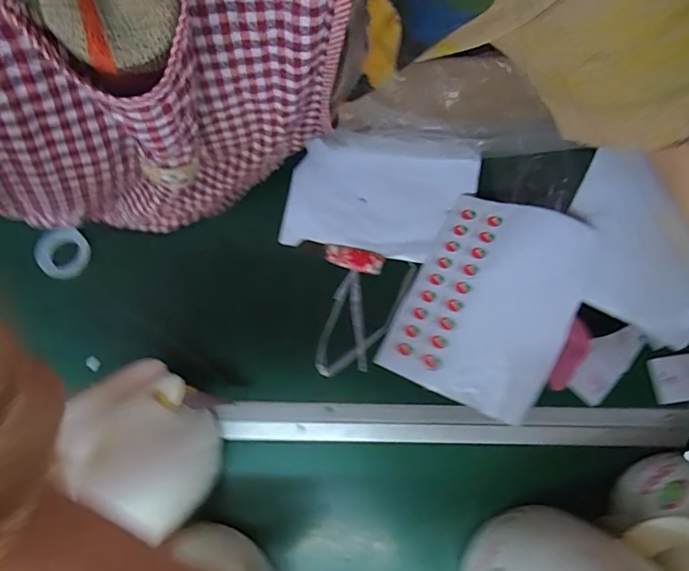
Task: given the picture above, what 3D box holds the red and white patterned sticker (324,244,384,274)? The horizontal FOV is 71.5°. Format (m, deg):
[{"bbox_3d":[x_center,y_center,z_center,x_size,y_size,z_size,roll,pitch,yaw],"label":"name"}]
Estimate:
[{"bbox_3d":[0.011,-0.031,0.578,0.071,0.011,0.028,9,75,4],"label":"red and white patterned sticker"}]

